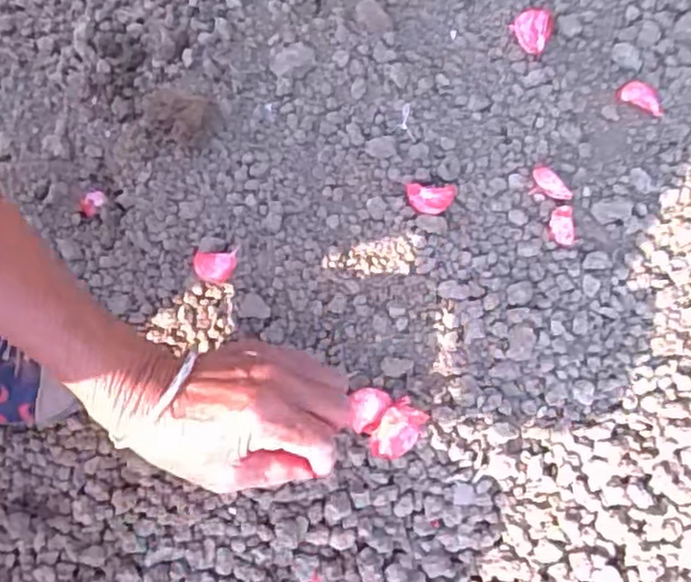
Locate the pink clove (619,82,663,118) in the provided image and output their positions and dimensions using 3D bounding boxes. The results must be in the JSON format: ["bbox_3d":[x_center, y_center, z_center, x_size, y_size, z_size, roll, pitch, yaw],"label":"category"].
[{"bbox_3d":[0.206,-0.134,0.489,0.032,0.011,0.016,19,80,3],"label":"pink clove"}]

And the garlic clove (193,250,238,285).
[{"bbox_3d":[-0.085,-0.016,0.460,0.029,0.015,0.020,2,80,0],"label":"garlic clove"}]

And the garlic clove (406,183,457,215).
[{"bbox_3d":[0.055,-0.060,0.468,0.031,0.023,0.017,10,80,1],"label":"garlic clove"}]

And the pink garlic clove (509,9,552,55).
[{"bbox_3d":[0.131,-0.184,0.500,0.025,0.021,0.027,24,80,4],"label":"pink garlic clove"}]

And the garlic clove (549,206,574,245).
[{"bbox_3d":[0.143,-0.043,0.466,0.015,0.010,0.024,-2,80,-1],"label":"garlic clove"}]

